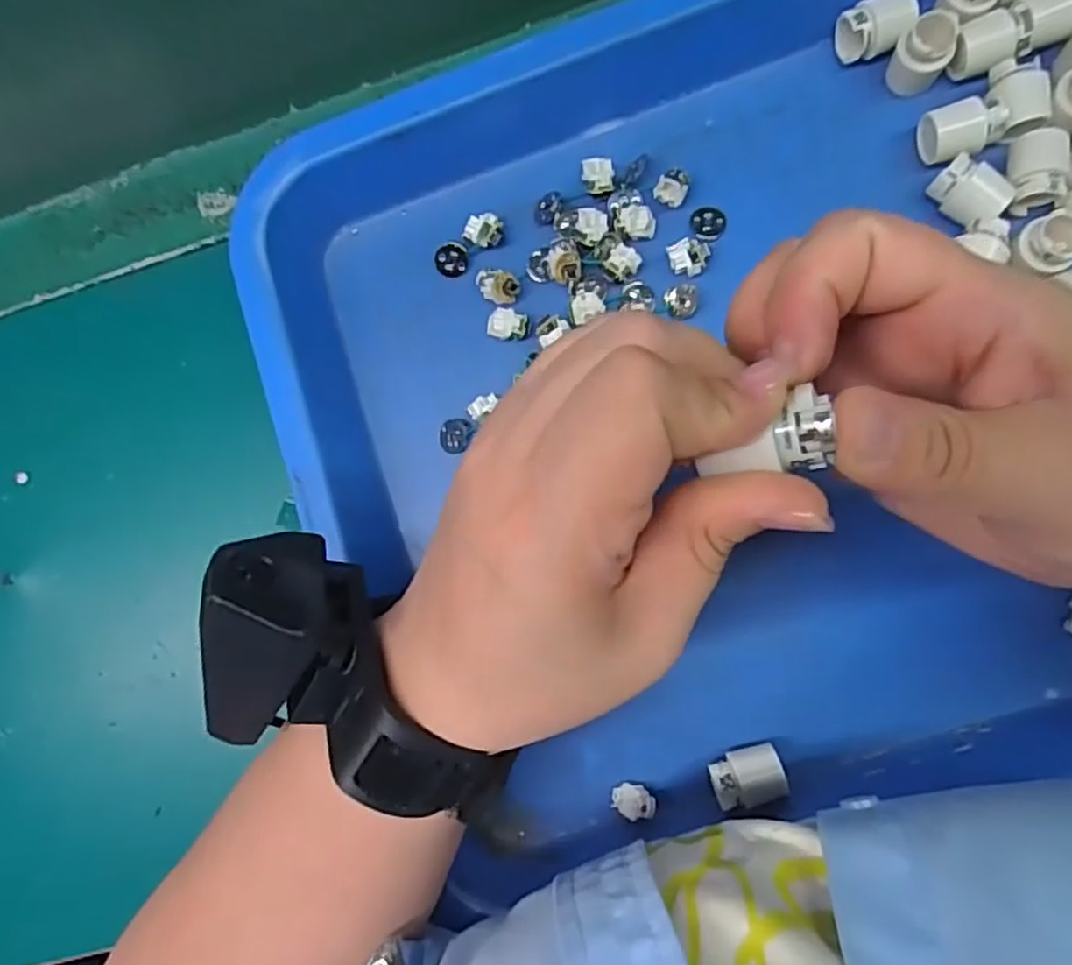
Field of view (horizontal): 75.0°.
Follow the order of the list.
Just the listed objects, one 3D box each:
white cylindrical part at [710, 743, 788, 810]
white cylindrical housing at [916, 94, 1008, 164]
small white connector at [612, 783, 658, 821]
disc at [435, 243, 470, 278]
[{"bbox_3d":[0.084,0.115,0.277,0.029,0.020,0.019,-19,83,4],"label":"white cylindrical part"},{"bbox_3d":[0.170,-0.140,0.281,0.026,0.020,0.021,-11,84,5],"label":"white cylindrical housing"},{"bbox_3d":[0.040,0.131,0.287,0.017,0.012,0.012,4,86,6],"label":"small white connector"},{"bbox_3d":[-0.038,-0.100,0.315,0.015,0.004,0.015,-3,111,-9],"label":"disc"}]

